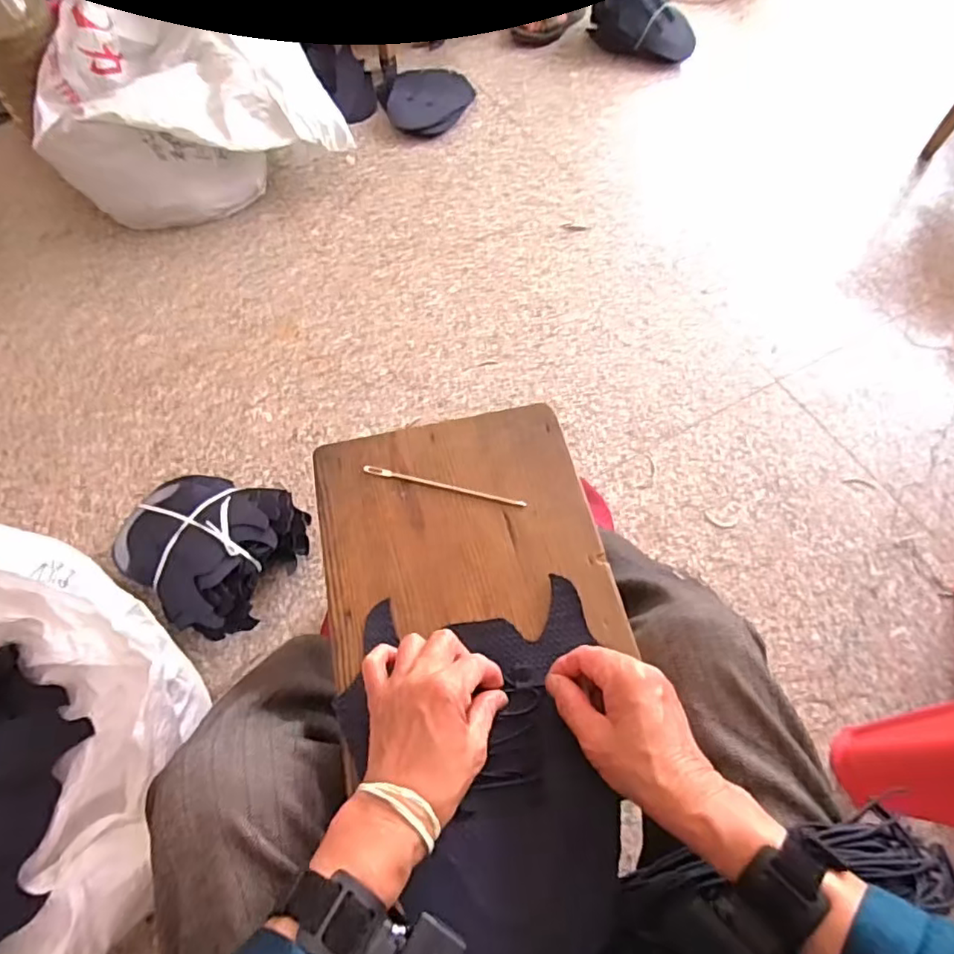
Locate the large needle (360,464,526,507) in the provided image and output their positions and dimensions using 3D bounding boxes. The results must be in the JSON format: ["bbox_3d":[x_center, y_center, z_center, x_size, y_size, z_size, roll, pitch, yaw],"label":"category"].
[{"bbox_3d":[-0.029,0.008,0.526,0.148,0.005,0.007,13,63,6],"label":"large needle"}]

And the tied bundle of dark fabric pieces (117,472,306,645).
[{"bbox_3d":[-0.412,0.098,0.913,0.286,0.108,0.235,29,67,16],"label":"tied bundle of dark fabric pieces"}]

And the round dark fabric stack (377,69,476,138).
[{"bbox_3d":[-0.126,-0.980,1.504,0.246,0.045,0.272,-7,63,-4],"label":"round dark fabric stack"}]

